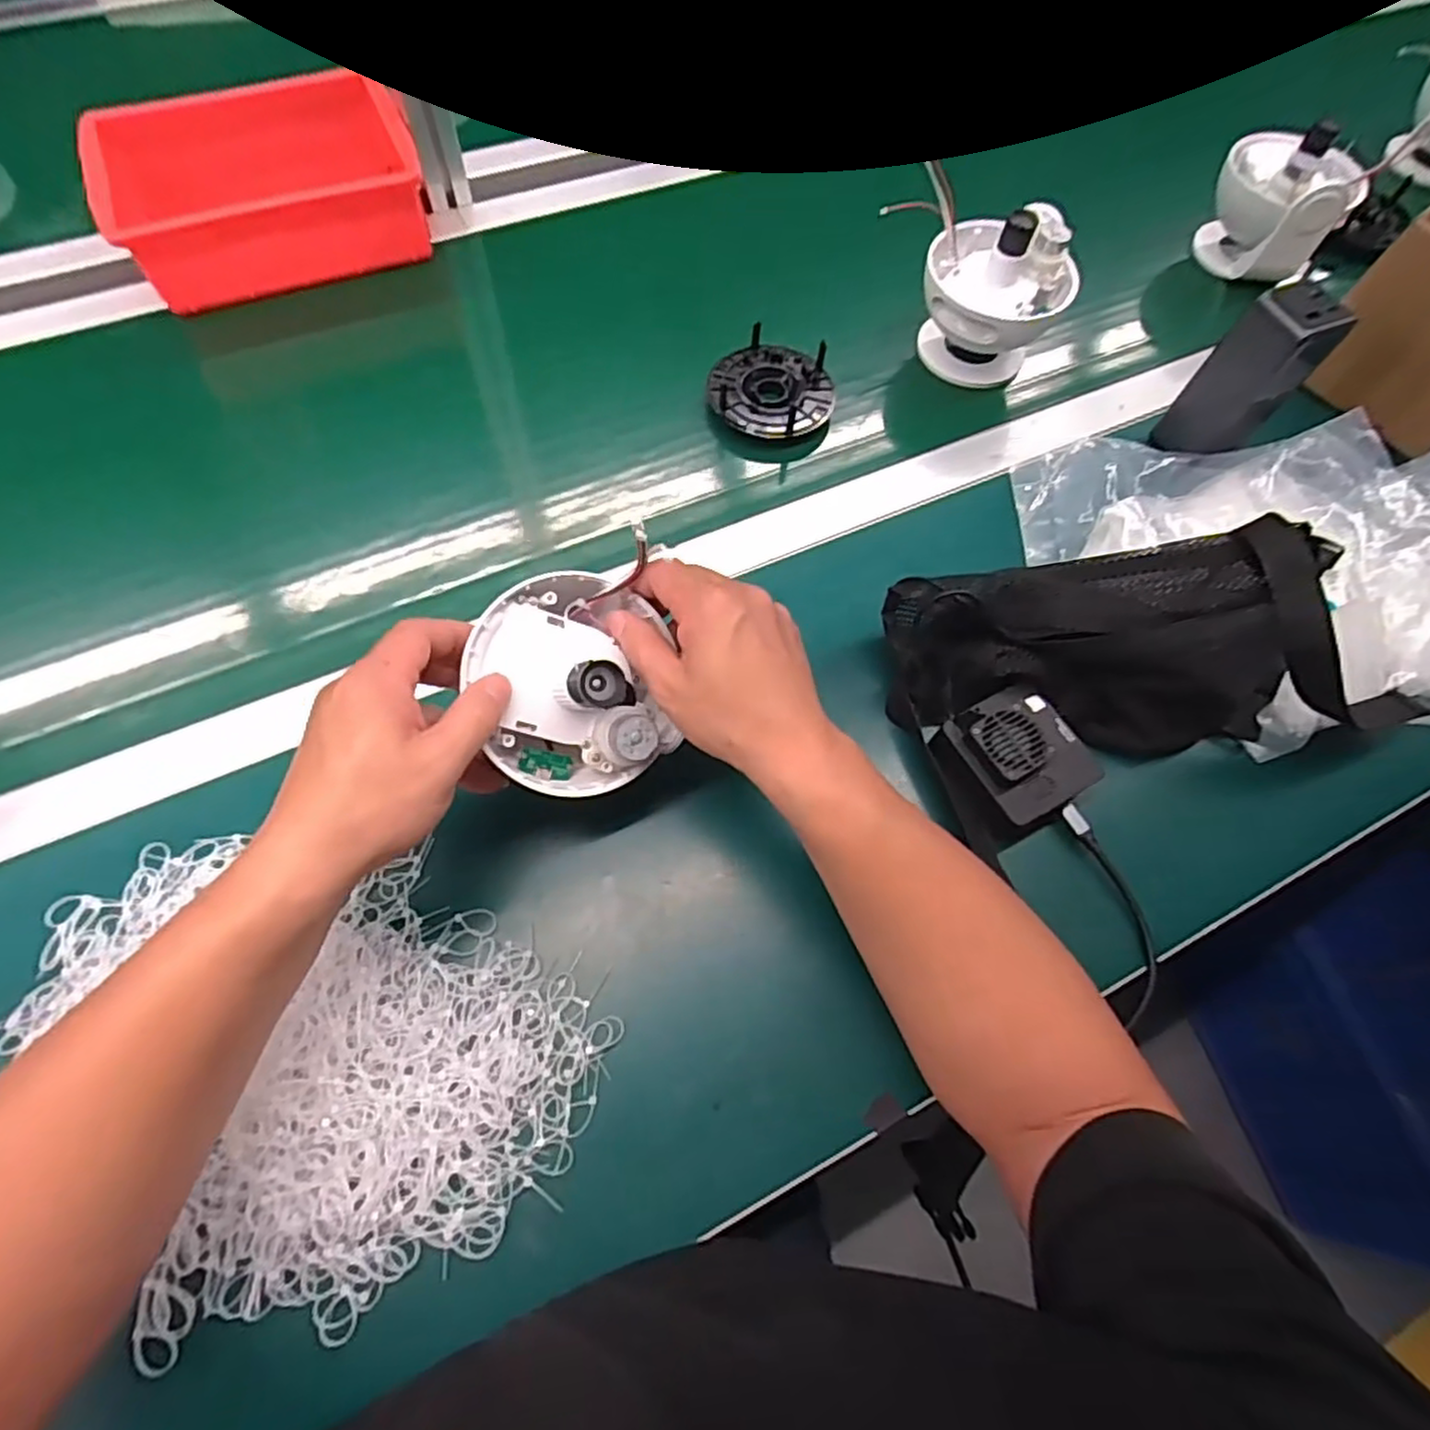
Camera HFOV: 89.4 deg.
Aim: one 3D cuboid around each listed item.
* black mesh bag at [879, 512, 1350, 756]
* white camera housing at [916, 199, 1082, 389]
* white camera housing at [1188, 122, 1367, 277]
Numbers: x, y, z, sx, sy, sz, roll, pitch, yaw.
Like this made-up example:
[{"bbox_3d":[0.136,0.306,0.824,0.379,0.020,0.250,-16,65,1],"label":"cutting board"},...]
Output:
[{"bbox_3d":[0.247,-0.047,0.456,0.263,0.094,0.115,-3,66,-4],"label":"black mesh bag"},{"bbox_3d":[0.222,-0.334,0.584,0.112,0.114,0.088,23,67,7],"label":"white camera housing"},{"bbox_3d":[0.493,-0.448,0.637,0.106,0.101,0.093,28,68,11],"label":"white camera housing"}]

